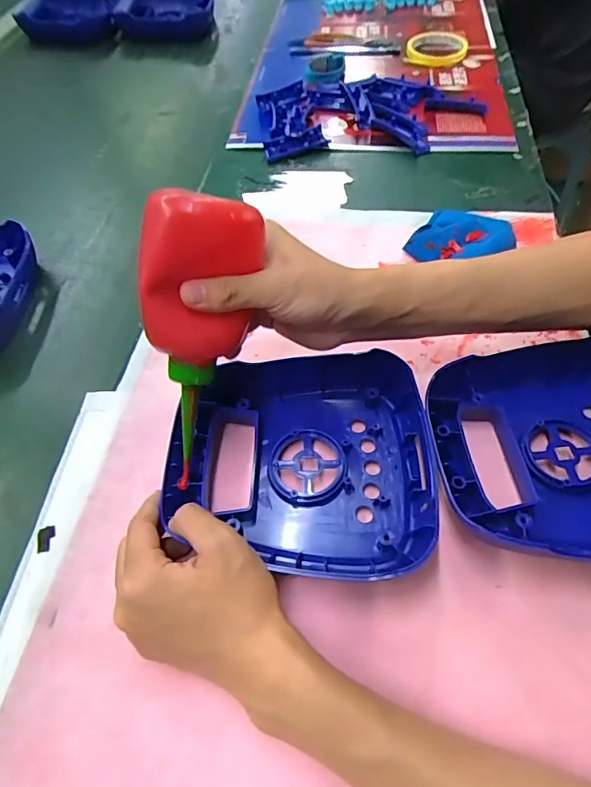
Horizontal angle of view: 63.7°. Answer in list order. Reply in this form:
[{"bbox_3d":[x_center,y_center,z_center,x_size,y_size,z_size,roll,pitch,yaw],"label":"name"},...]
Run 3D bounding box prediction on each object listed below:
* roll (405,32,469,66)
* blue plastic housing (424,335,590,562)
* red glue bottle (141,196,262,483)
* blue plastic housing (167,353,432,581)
[{"bbox_3d":[0.222,-0.541,0.745,0.093,0.014,0.098,-2,55,3],"label":"roll"},{"bbox_3d":[0.188,0.036,0.334,0.182,0.039,0.169,-1,56,3],"label":"blue plastic housing"},{"bbox_3d":[-0.060,-0.034,0.292,0.052,0.164,0.048,16,26,14],"label":"red glue bottle"},{"bbox_3d":[0.005,0.043,0.342,0.181,0.040,0.172,-1,56,3],"label":"blue plastic housing"}]

